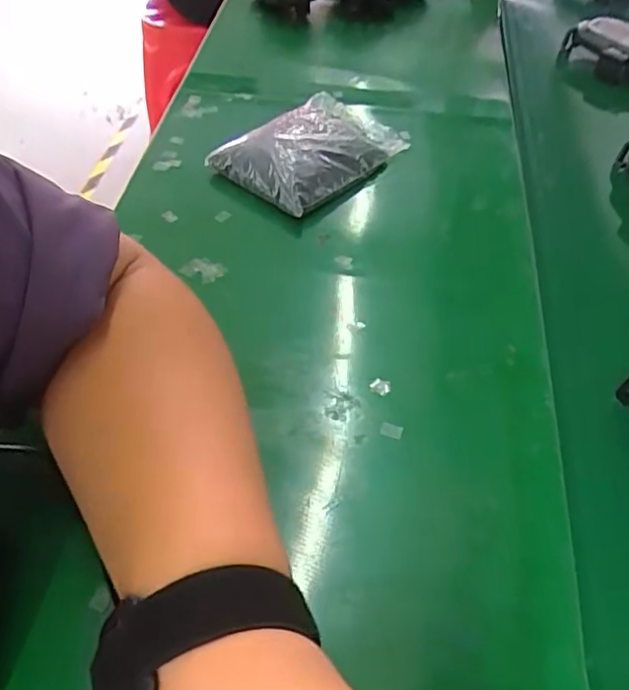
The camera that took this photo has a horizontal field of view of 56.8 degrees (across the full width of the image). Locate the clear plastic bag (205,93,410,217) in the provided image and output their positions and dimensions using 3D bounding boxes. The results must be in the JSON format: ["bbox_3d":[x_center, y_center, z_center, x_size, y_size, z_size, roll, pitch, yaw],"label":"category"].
[{"bbox_3d":[0.002,-0.178,0.514,0.109,0.032,0.163,34,60,24],"label":"clear plastic bag"}]

